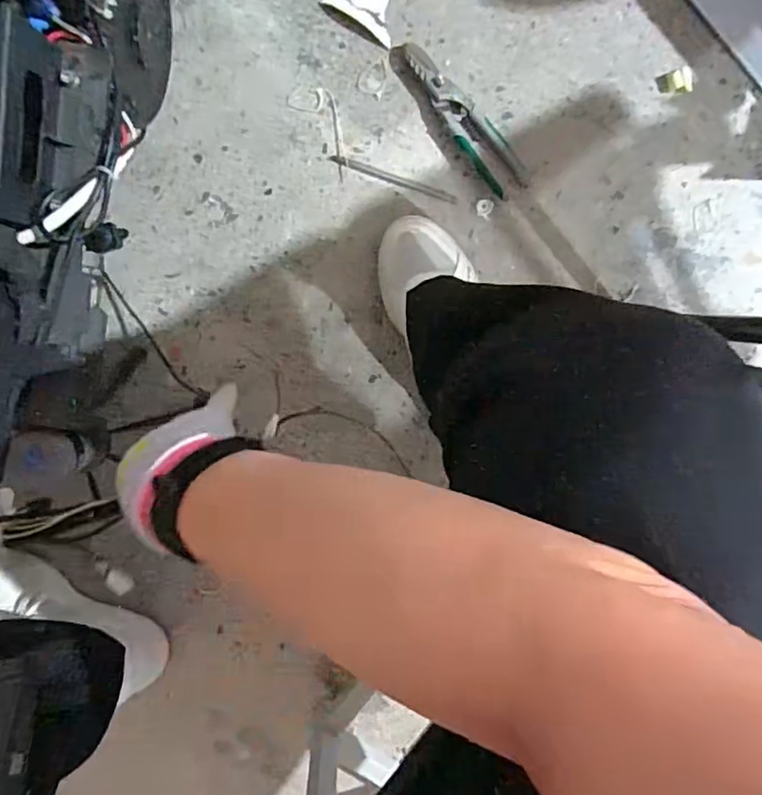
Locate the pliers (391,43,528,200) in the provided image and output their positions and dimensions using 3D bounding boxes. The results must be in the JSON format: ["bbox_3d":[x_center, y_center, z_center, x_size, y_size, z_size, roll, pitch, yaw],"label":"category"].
[{"bbox_3d":[0.092,-0.308,0.637,0.049,0.019,0.190,-36,98,2],"label":"pliers"}]

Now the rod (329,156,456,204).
[{"bbox_3d":[0.015,-0.242,0.652,0.143,0.005,0.010,17,97,-5],"label":"rod"}]

